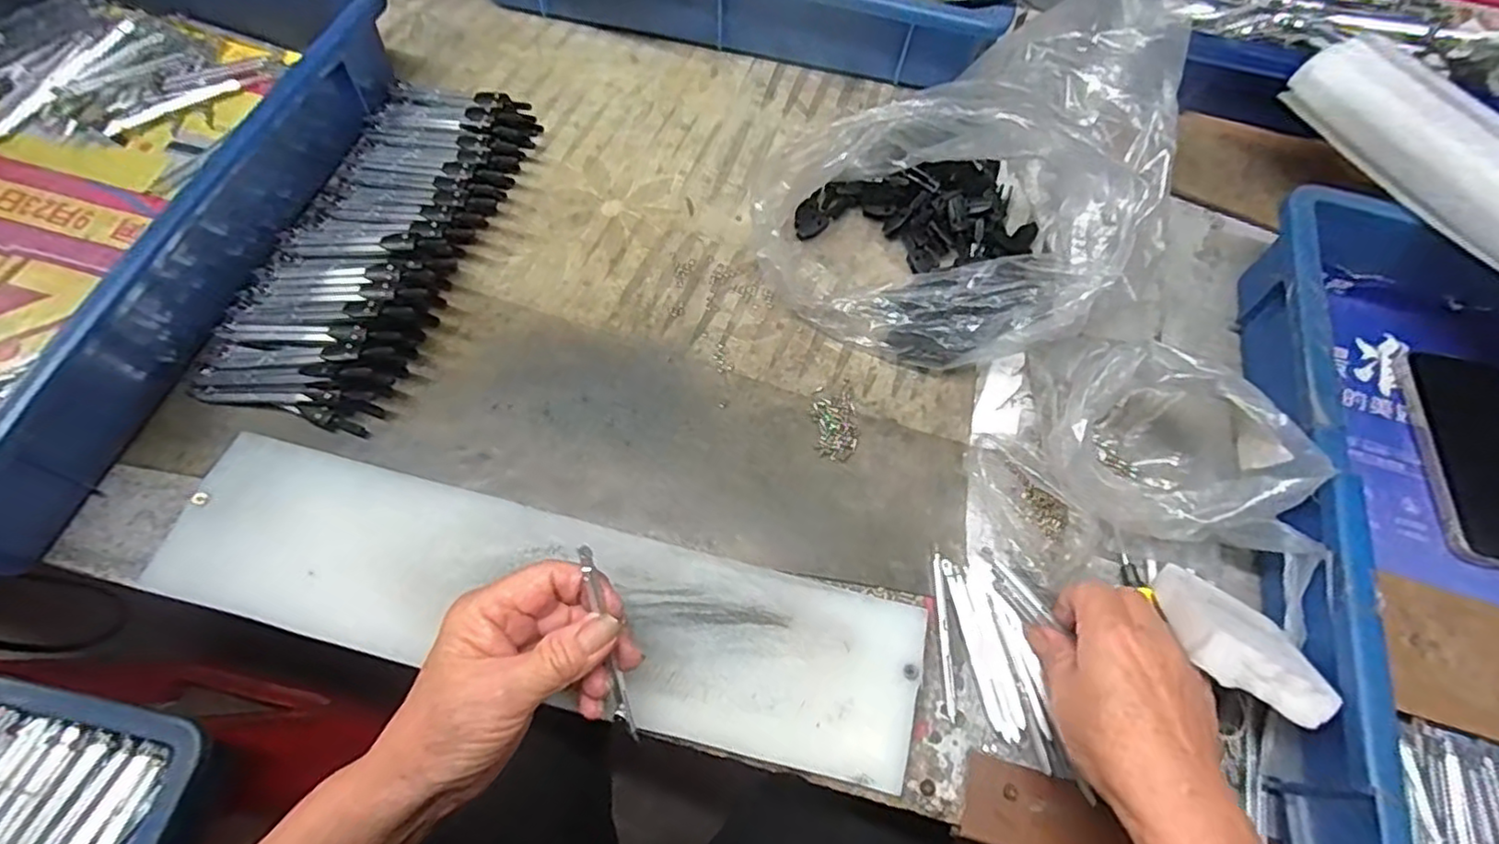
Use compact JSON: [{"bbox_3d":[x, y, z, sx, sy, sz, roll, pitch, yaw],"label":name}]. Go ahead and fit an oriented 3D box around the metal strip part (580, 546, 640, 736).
[{"bbox_3d":[-0.063,0.100,0.293,0.008,0.004,0.096,-12,101,-7],"label":"metal strip part"}]

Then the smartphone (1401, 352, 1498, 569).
[{"bbox_3d":[0.475,0.024,0.422,0.081,0.012,0.142,11,64,4],"label":"smartphone"}]

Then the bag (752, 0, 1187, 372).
[{"bbox_3d":[0.145,-0.162,0.431,0.223,0.131,0.222,21,65,8],"label":"bag"}]

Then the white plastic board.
[{"bbox_3d":[-0.106,0.096,0.348,0.395,0.010,0.088,14,65,1],"label":"white plastic board"}]

